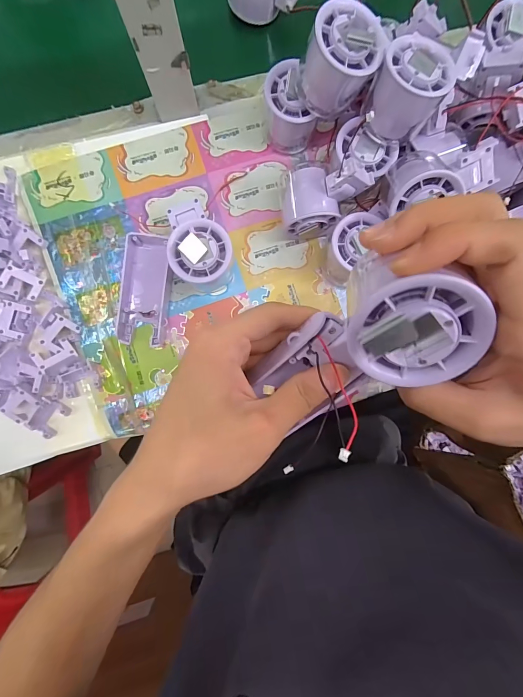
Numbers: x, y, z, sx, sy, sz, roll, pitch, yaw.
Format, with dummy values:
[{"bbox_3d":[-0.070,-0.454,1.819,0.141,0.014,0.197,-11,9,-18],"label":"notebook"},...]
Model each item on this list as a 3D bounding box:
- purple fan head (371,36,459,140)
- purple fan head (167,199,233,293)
[{"bbox_3d":[0.126,-0.222,0.280,0.056,0.049,0.054,0,87,-2],"label":"purple fan head"},{"bbox_3d":[-0.058,-0.101,0.321,0.055,0.060,0.081,-6,88,-3],"label":"purple fan head"}]

